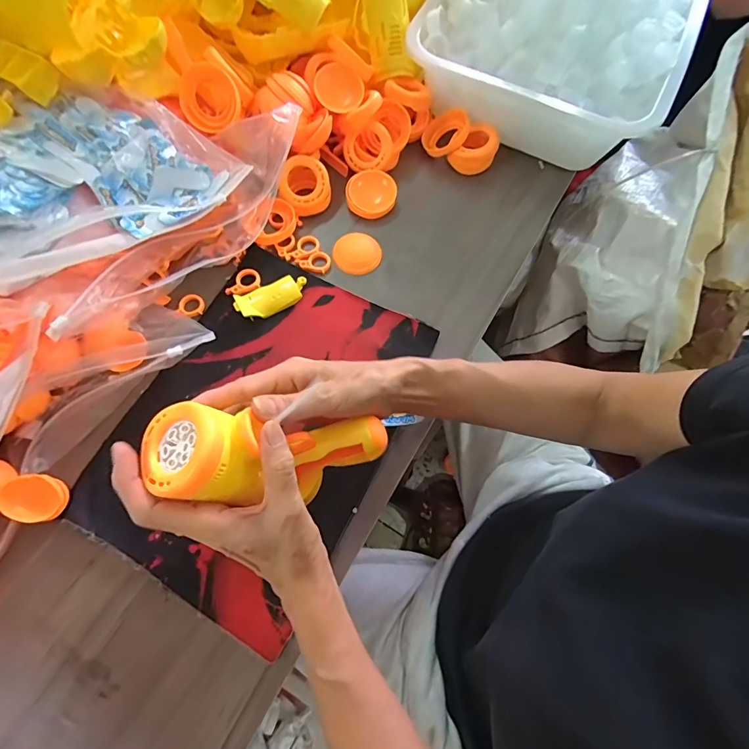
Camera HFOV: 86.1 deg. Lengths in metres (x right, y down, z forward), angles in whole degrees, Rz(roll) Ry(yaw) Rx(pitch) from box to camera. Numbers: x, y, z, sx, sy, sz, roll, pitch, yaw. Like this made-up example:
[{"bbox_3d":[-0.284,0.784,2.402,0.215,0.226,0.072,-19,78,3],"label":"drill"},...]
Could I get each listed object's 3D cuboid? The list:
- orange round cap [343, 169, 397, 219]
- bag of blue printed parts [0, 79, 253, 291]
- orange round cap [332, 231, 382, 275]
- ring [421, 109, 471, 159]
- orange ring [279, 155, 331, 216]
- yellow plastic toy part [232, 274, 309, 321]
[{"bbox_3d":[-0.004,-0.215,0.472,0.056,0.020,0.055,1,70,-2],"label":"orange round cap"},{"bbox_3d":[-0.268,-0.173,0.363,0.150,0.067,0.268,41,73,11],"label":"bag of blue printed parts"},{"bbox_3d":[-0.020,-0.138,0.455,0.053,0.009,0.050,1,70,-2],"label":"orange round cap"},{"bbox_3d":[0.089,-0.299,0.499,0.055,0.017,0.055,4,87,25],"label":"ring"},{"bbox_3d":[-0.081,-0.217,0.468,0.060,0.032,0.060,-1,99,-7],"label":"orange ring"},{"bbox_3d":[-0.107,-0.081,0.421,0.075,0.015,0.033,-25,73,-11],"label":"yellow plastic toy part"}]

